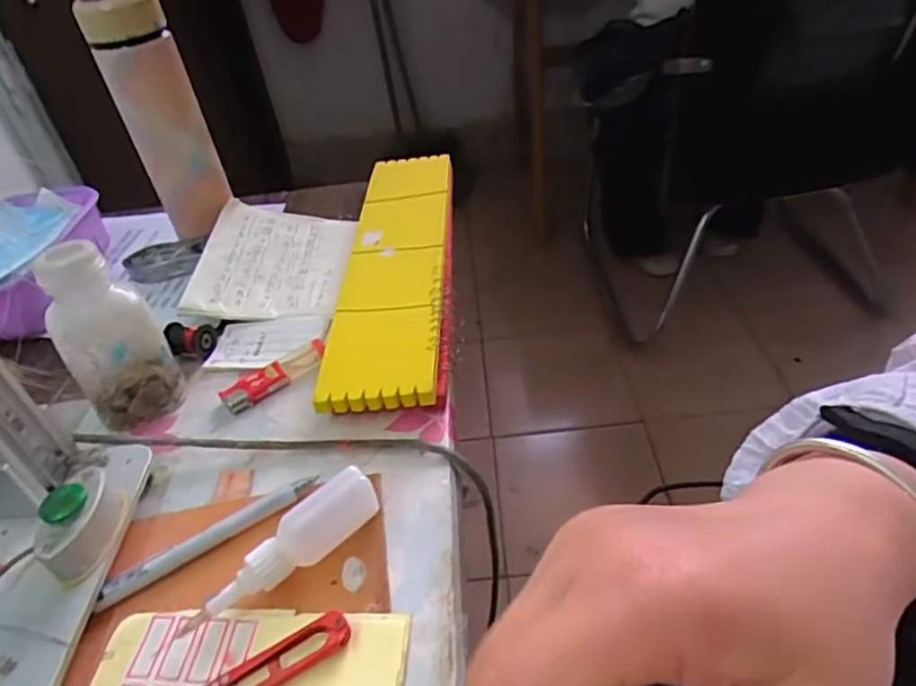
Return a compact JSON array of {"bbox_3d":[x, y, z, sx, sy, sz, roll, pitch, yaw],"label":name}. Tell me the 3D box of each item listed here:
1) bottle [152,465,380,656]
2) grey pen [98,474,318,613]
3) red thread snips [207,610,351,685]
[{"bbox_3d":[-0.092,0.113,0.335,0.030,0.035,0.115,25,50,33],"label":"bottle"},{"bbox_3d":[-0.139,0.111,0.365,0.125,0.010,0.015,-28,44,-23],"label":"grey pen"},{"bbox_3d":[-0.100,0.159,0.300,0.103,0.008,0.021,-25,42,-19],"label":"red thread snips"}]

